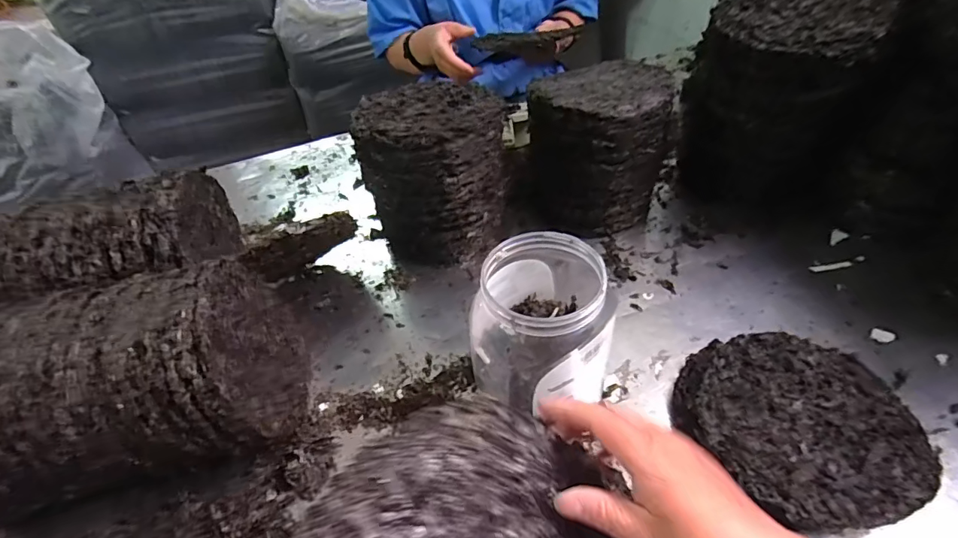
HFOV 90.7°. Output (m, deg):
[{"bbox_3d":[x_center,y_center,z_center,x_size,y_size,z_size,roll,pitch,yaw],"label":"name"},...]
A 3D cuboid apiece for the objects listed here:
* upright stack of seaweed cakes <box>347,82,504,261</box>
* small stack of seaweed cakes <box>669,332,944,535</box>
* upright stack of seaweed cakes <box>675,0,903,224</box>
[{"bbox_3d":[-0.068,-0.140,0.710,0.188,0.223,0.180,-17,45,-12],"label":"upright stack of seaweed cakes"},{"bbox_3d":[0.317,0.157,0.487,0.187,0.059,0.206,-17,47,-11],"label":"small stack of seaweed cakes"},{"bbox_3d":[0.421,-0.243,0.696,0.188,0.315,0.191,23,51,26],"label":"upright stack of seaweed cakes"}]

